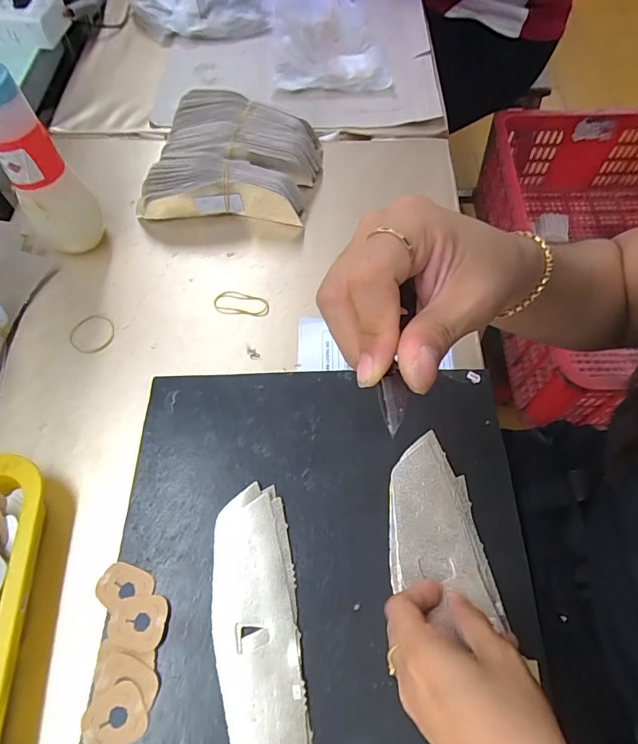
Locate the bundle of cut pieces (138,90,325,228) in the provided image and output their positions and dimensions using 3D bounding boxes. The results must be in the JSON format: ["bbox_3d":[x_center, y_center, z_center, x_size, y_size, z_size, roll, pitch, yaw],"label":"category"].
[{"bbox_3d":[-0.097,-0.243,0.532,0.182,0.061,0.169,11,62,5],"label":"bundle of cut pieces"}]

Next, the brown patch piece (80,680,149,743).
[{"bbox_3d":[-0.131,0.220,0.292,0.039,0.006,0.035,-13,63,-8],"label":"brown patch piece"}]

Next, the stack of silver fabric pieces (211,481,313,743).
[{"bbox_3d":[-0.043,0.177,0.314,0.058,0.008,0.187,-7,62,-5],"label":"stack of silver fabric pieces"}]

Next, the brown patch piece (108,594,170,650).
[{"bbox_3d":[-0.126,0.173,0.316,0.037,0.004,0.033,6,62,2],"label":"brown patch piece"}]

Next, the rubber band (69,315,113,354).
[{"bbox_3d":[-0.229,-0.039,0.459,0.043,0.004,0.044,22,63,10],"label":"rubber band"}]

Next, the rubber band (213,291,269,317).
[{"bbox_3d":[-0.081,-0.071,0.474,0.058,0.004,0.029,11,62,5],"label":"rubber band"}]

